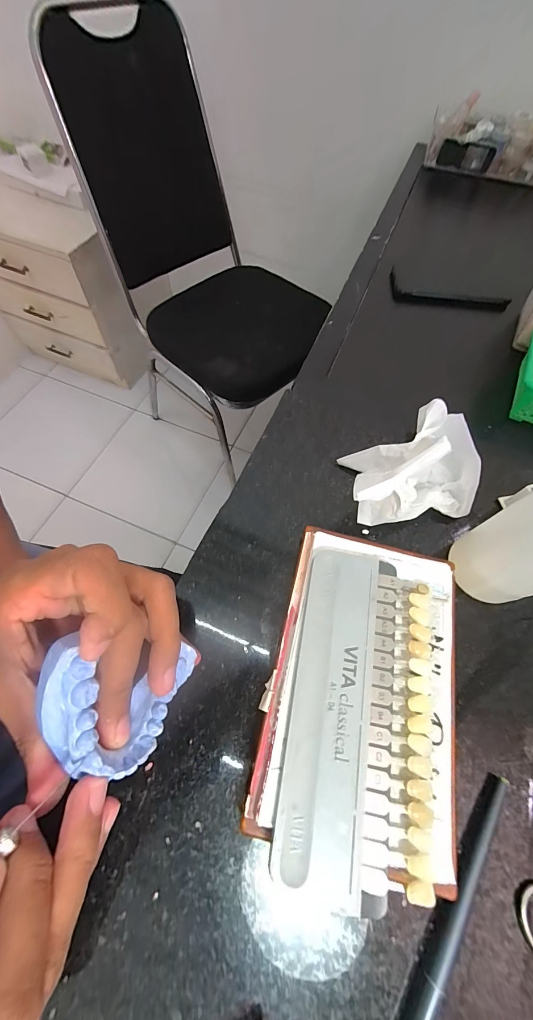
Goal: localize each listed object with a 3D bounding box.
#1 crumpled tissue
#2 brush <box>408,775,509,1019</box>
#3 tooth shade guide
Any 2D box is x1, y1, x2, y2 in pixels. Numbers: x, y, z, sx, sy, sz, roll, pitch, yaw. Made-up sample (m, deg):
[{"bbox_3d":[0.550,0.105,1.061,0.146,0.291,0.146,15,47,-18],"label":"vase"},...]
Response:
[{"bbox_3d":[0.110,-0.037,0.239,0.124,0.035,0.086,-13,64,-9],"label":"crumpled tissue"},{"bbox_3d":[0.073,0.191,0.142,0.009,0.009,0.153,36,67,15],"label":"brush"},{"bbox_3d":[0.048,0.094,0.167,0.071,0.009,0.144,10,65,3],"label":"tooth shade guide"}]

